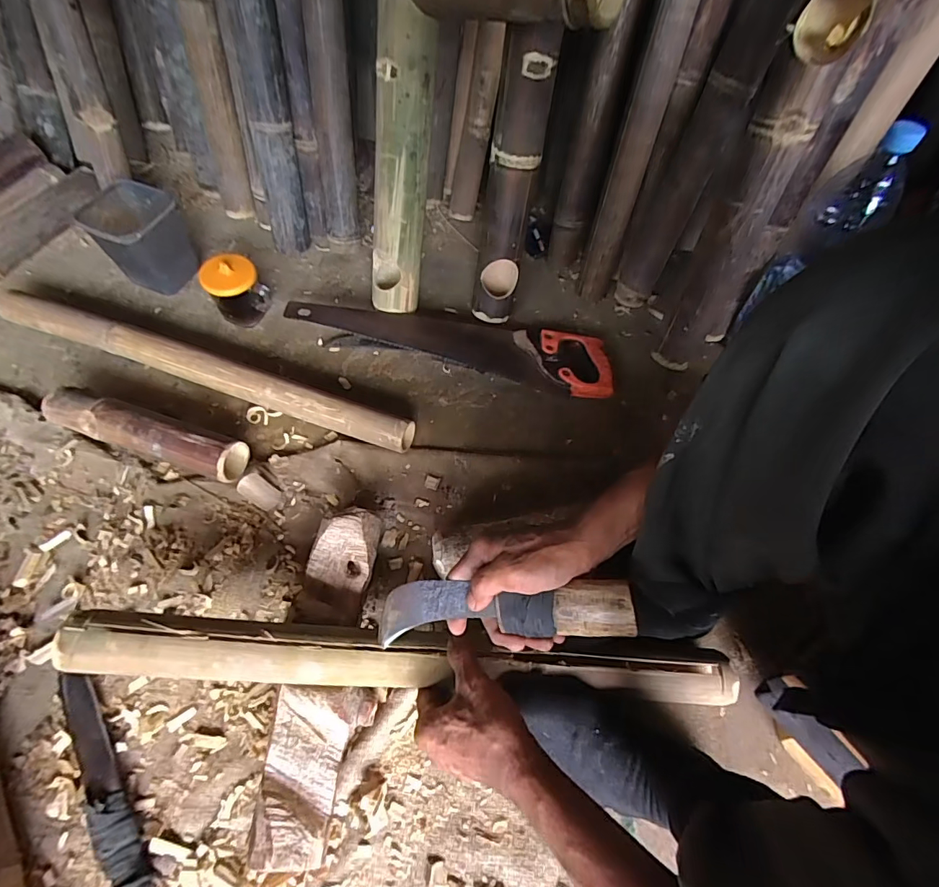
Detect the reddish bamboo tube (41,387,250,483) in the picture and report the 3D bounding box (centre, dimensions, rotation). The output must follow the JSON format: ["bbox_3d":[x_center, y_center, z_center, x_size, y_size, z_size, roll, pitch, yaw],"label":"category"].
[{"bbox_3d":[-0.433,-0.013,0.612,0.271,0.051,0.059,16,61,5],"label":"reddish bamboo tube"}]

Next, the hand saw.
[{"bbox_3d":[-0.028,-0.166,0.732,0.513,0.045,0.122,11,61,2],"label":"hand saw"}]

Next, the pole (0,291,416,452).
[{"bbox_3d":[-0.389,-0.111,0.672,0.649,0.051,0.053,18,61,6],"label":"pole"}]

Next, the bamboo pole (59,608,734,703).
[{"bbox_3d":[-0.047,0.215,0.458,0.645,0.029,0.051,6,60,-6],"label":"bamboo pole"}]

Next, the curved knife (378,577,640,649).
[{"bbox_3d":[0.022,0.148,0.408,0.235,0.028,0.048,-8,58,22],"label":"curved knife"}]

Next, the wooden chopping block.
[{"bbox_3d":[-0.147,0.231,0.493,0.092,0.057,0.326,2,61,-3],"label":"wooden chopping block"}]

